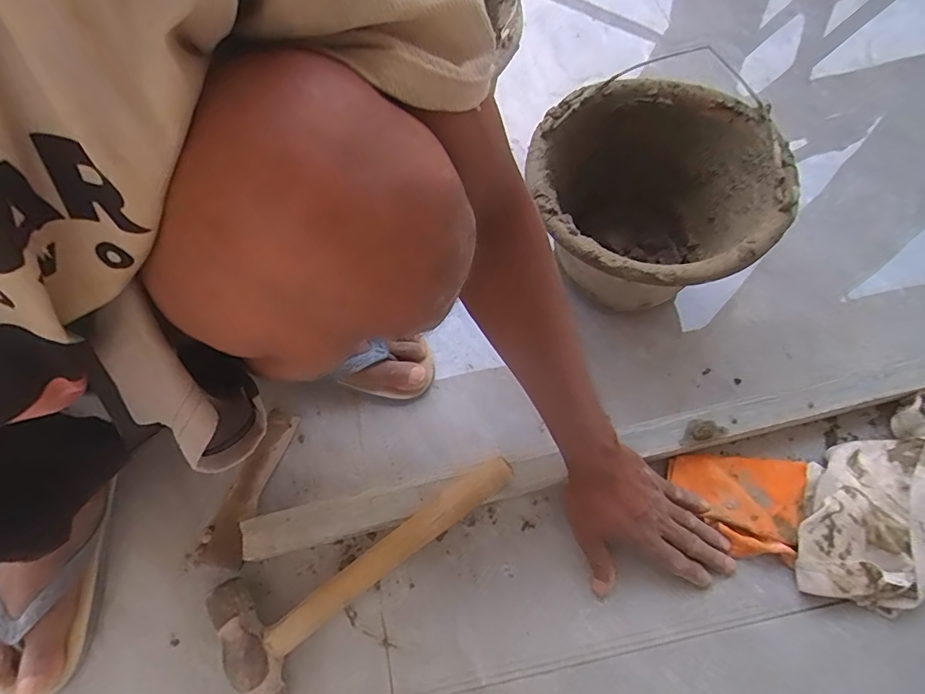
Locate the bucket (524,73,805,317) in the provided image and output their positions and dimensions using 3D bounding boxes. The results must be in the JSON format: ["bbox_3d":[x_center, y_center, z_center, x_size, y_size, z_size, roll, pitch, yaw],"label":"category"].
[{"bbox_3d":[0.199,-0.143,0.569,0.234,0.174,0.258,-9,64,-1],"label":"bucket"}]

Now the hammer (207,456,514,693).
[{"bbox_3d":[-0.098,0.187,0.475,0.289,0.068,0.112,-41,69,-15],"label":"hammer"}]

